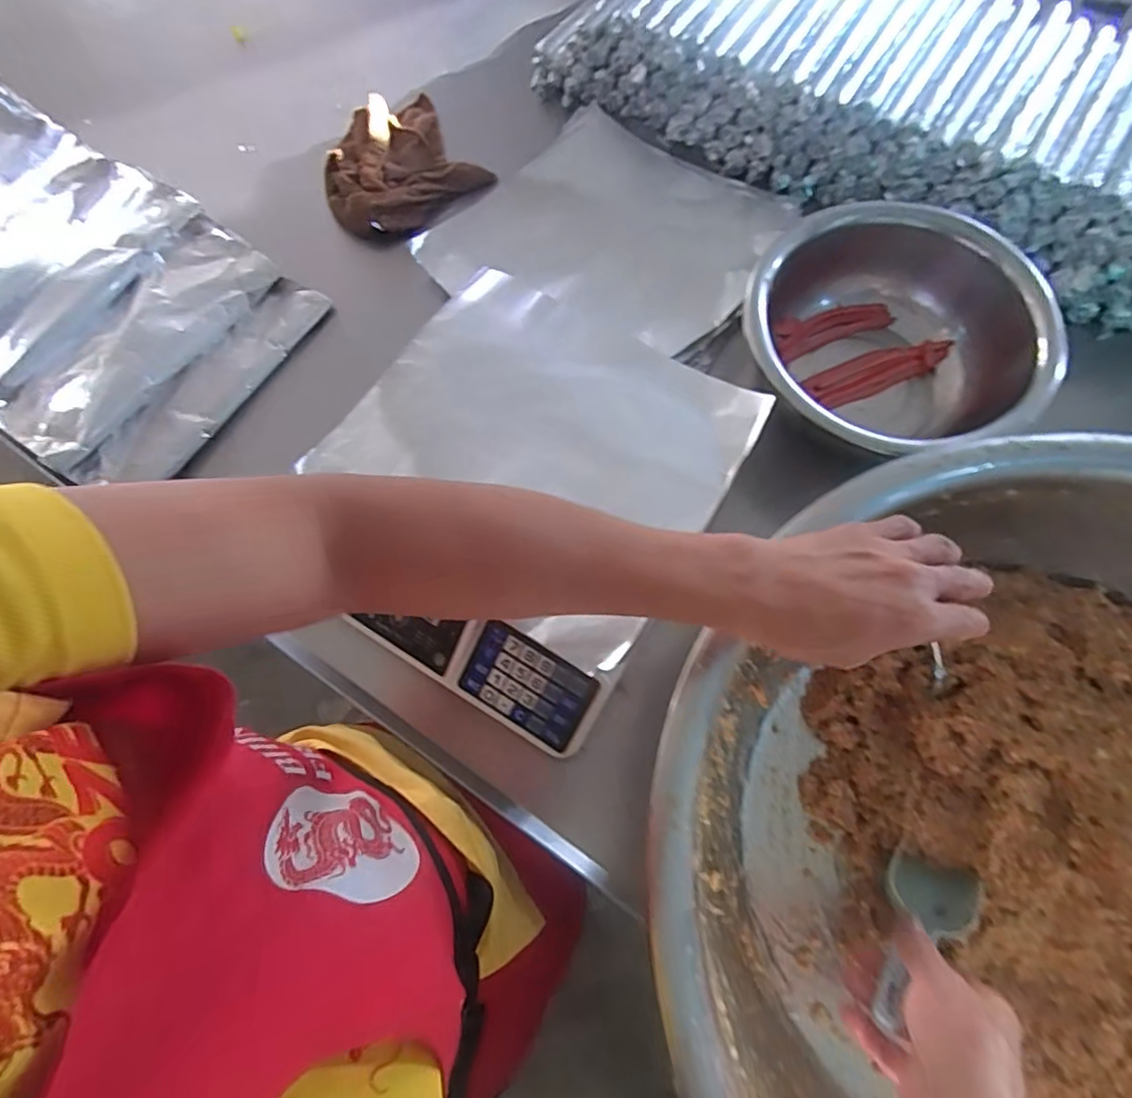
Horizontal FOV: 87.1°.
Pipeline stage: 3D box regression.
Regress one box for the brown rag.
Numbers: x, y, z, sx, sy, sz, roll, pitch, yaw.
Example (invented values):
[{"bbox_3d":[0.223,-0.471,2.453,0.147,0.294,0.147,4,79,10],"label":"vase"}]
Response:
[{"bbox_3d":[-0.222,-0.505,0.772,0.211,0.038,0.186,-41,75,-11],"label":"brown rag"}]

